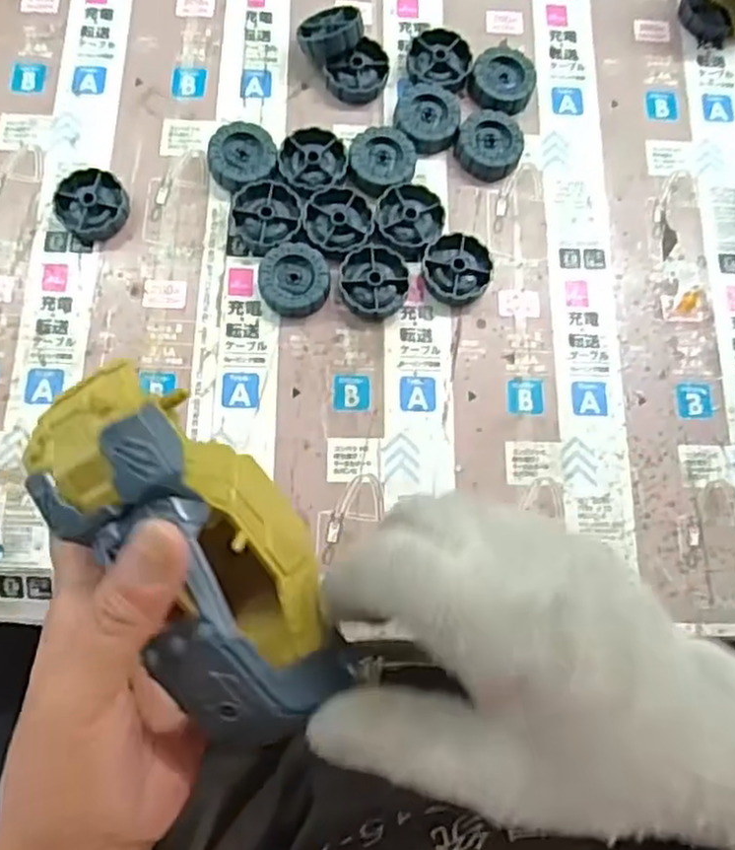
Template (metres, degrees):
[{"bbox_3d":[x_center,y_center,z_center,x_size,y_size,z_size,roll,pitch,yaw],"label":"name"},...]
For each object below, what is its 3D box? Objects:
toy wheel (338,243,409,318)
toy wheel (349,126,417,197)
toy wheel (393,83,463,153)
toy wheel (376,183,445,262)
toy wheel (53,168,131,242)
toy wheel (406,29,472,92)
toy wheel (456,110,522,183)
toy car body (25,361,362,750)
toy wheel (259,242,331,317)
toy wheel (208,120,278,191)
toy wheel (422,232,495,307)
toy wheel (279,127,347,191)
[{"bbox_3d":[0.004,-0.078,0.392,0.037,0.011,0.040,0,78,-1],"label":"toy wheel"},{"bbox_3d":[0.008,-0.150,0.411,0.036,0.012,0.043,7,78,0],"label":"toy wheel"},{"bbox_3d":[0.035,-0.182,0.419,0.038,0.012,0.045,1,78,-1],"label":"toy wheel"},{"bbox_3d":[0.024,-0.116,0.406,0.038,0.013,0.041,0,78,-1],"label":"toy wheel"},{"bbox_3d":[-0.153,-0.123,0.396,0.037,0.015,0.038,0,78,-1],"label":"toy wheel"},{"bbox_3d":[0.043,-0.219,0.430,0.038,0.013,0.036,0,78,-1],"label":"toy wheel"},{"bbox_3d":[0.073,-0.165,0.419,0.037,0.013,0.043,25,78,4],"label":"toy wheel"},{"bbox_3d":[-0.061,0.045,0.260,0.069,0.056,0.142,-35,98,-8],"label":"toy car body"},{"bbox_3d":[-0.040,-0.080,0.388,0.037,0.010,0.038,0,78,-1],"label":"toy wheel"},{"bbox_3d":[-0.071,-0.152,0.405,0.038,0.015,0.037,0,78,-1],"label":"toy wheel"},{"bbox_3d":[0.050,-0.087,0.399,0.038,0.013,0.039,0,78,-1],"label":"toy wheel"},{"bbox_3d":[-0.032,-0.151,0.409,0.037,0.013,0.038,0,78,-1],"label":"toy wheel"}]

